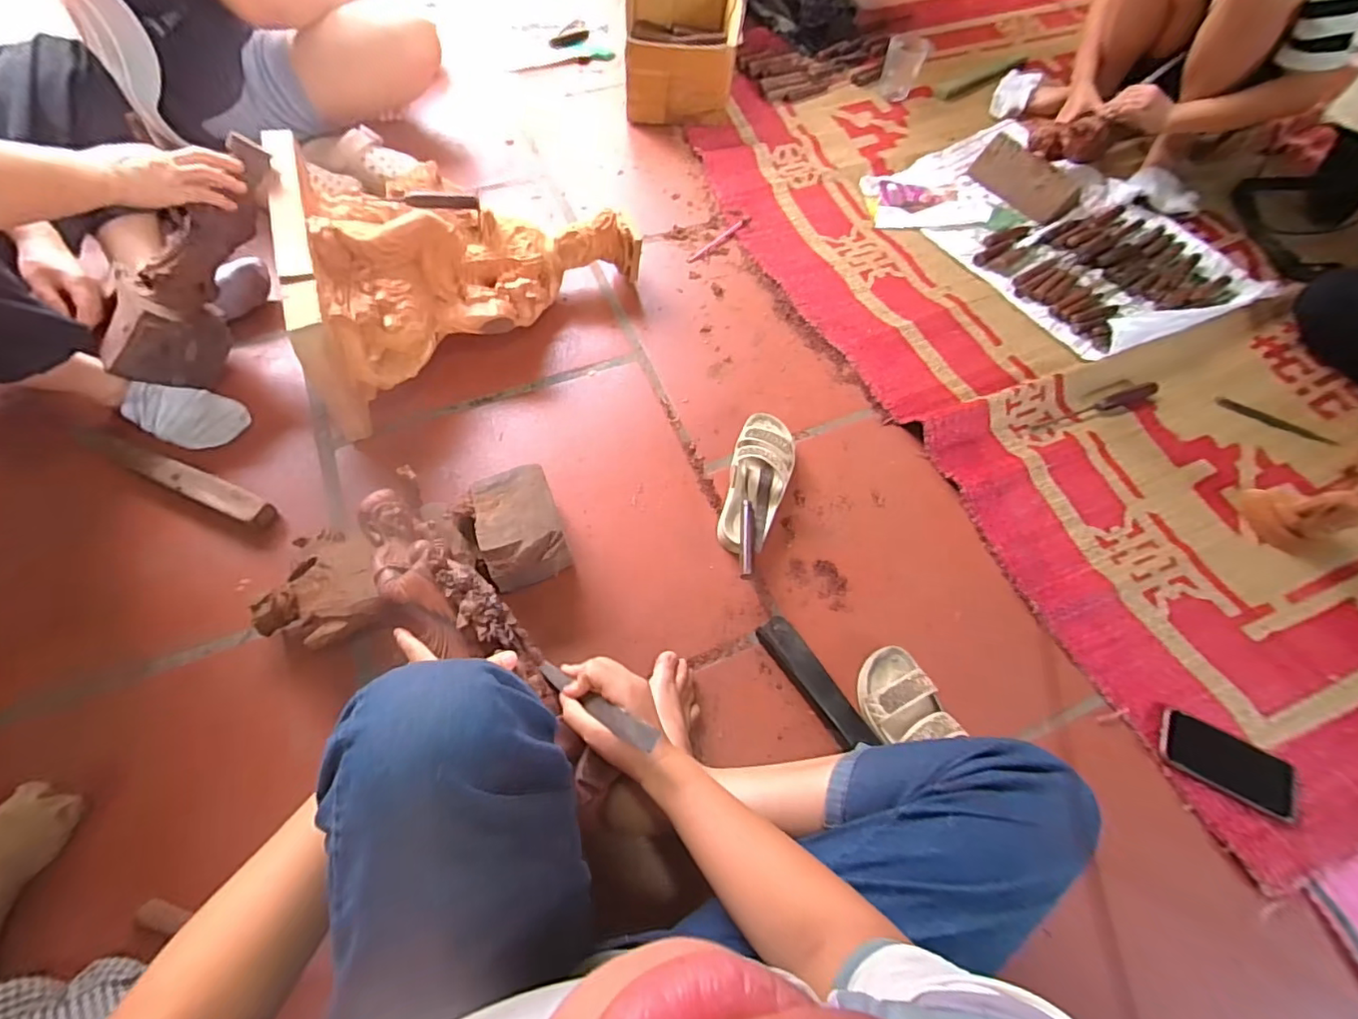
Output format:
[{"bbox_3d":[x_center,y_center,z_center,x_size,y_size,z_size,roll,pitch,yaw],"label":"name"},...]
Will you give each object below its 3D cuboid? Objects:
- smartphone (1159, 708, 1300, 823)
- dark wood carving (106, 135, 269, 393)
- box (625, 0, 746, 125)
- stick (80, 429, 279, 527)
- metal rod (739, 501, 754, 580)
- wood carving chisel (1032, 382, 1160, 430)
[{"bbox_3d":[0.686,0.316,0.719,0.157,0.017,0.078,28,65,10],"label":"smartphone"},{"bbox_3d":[-0.681,-0.349,0.819,0.100,0.122,0.361,31,97,11],"label":"dark wood carving"},{"bbox_3d":[0.003,-1.050,1.299,0.258,0.153,0.358,0,64,-4],"label":"box"},{"bbox_3d":[-0.709,-0.047,0.803,0.313,0.034,0.038,21,64,7],"label":"stick"},{"bbox_3d":[0.095,0.039,0.798,0.017,0.016,0.122,5,63,-2],"label":"metal rod"},{"bbox_3d":[0.706,-0.175,0.968,0.239,0.022,0.023,-16,66,-11],"label":"wood carving chisel"}]

